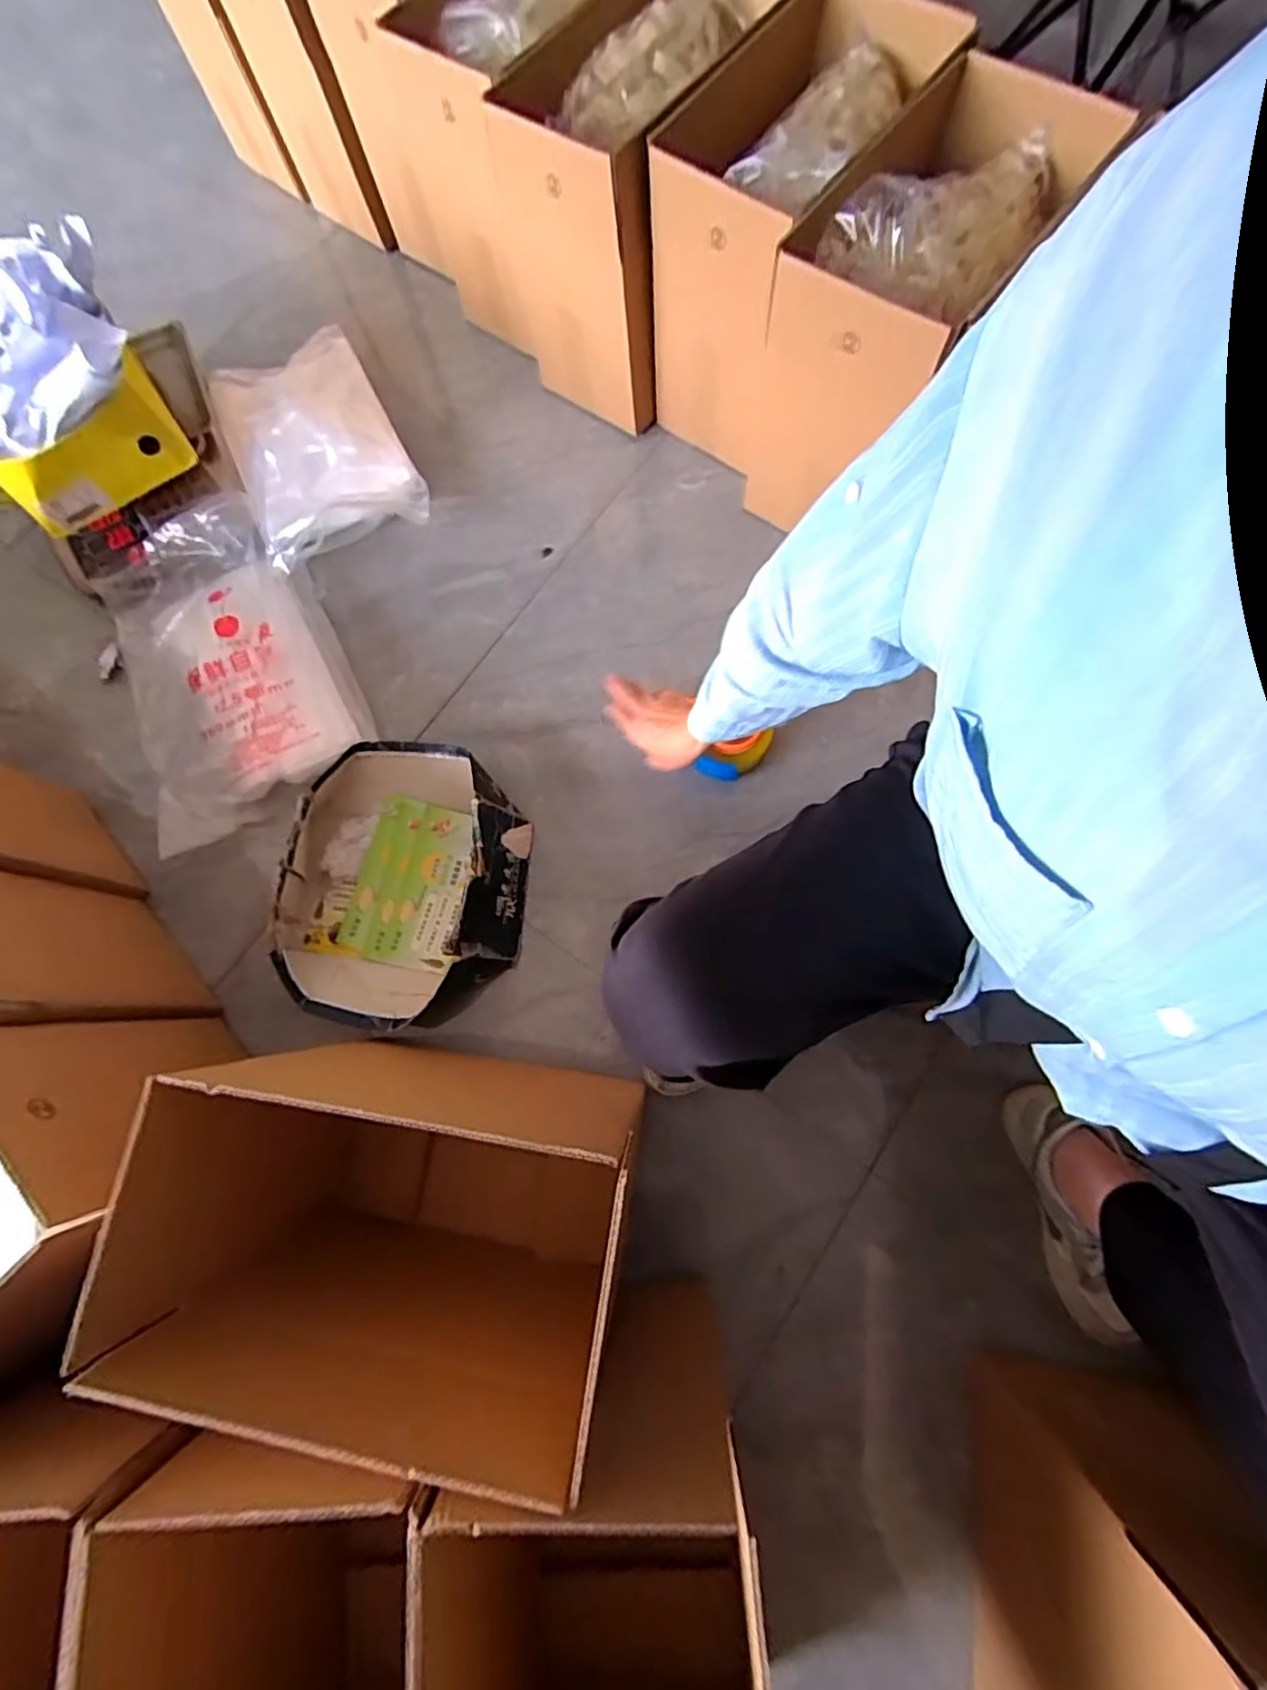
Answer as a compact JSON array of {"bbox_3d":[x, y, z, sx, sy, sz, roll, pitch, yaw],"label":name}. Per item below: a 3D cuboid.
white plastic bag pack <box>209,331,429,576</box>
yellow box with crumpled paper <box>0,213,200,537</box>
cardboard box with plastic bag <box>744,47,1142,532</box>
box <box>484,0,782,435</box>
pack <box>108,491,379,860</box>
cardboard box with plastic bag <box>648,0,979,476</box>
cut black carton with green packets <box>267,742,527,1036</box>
[{"bbox_3d":[-0.499,-0.631,0.971,0.241,0.088,0.423,-27,76,-6],"label":"white plastic bag pack"},{"bbox_3d":[-0.769,-0.598,0.817,0.255,0.165,0.280,-25,75,-3],"label":"yellow box with crumpled paper"},{"bbox_3d":[0.326,-0.637,0.784,0.195,0.324,0.361,37,81,12],"label":"cardboard box with plastic bag"},{"bbox_3d":[0.000,-0.887,0.897,0.236,0.353,0.340,29,79,11],"label":"box"},{"bbox_3d":[-0.576,-0.257,0.885,0.308,0.060,0.459,-24,76,-5],"label":"pack"},{"bbox_3d":[0.207,-0.796,0.840,0.218,0.318,0.393,36,80,12],"label":"cardboard box with plastic bag"},{"bbox_3d":[-0.287,0.044,0.780,0.293,0.093,0.345,10,76,4],"label":"cut black carton with green packets"}]

